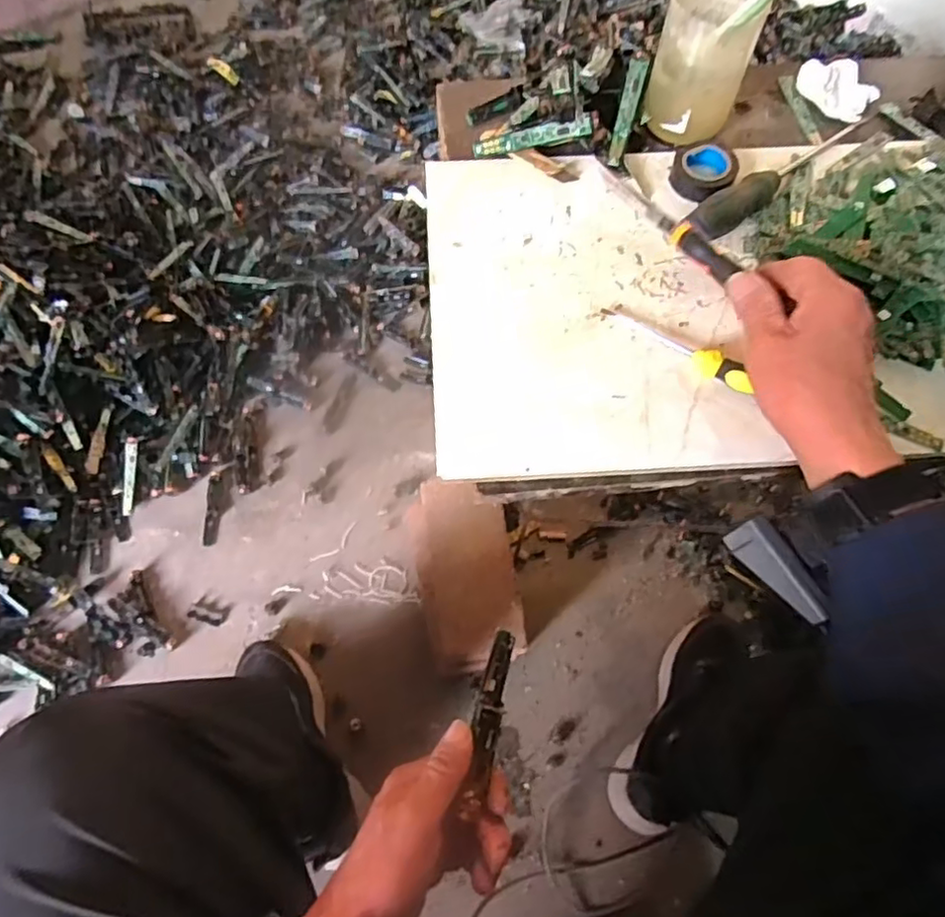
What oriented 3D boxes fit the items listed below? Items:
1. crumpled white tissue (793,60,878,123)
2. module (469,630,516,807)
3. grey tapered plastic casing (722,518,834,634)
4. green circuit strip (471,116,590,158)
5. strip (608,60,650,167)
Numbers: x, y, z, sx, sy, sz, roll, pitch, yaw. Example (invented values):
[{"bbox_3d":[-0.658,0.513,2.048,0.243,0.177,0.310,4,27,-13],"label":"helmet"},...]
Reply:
[{"bbox_3d":[0.332,-0.341,0.579,0.071,0.020,0.054,36,69,16],"label":"crumpled white tissue"},{"bbox_3d":[0.010,0.150,0.380,0.016,0.014,0.089,11,65,2],"label":"module"},{"bbox_3d":[0.176,0.064,0.362,0.020,0.019,0.063,-33,69,-15],"label":"grey tapered plastic casing"},{"bbox_3d":[0.051,-0.269,0.532,0.099,0.015,0.007,-12,26,1],"label":"green circuit strip"},{"bbox_3d":[0.131,-0.292,0.535,0.016,0.011,0.099,15,85,4],"label":"strip"}]

